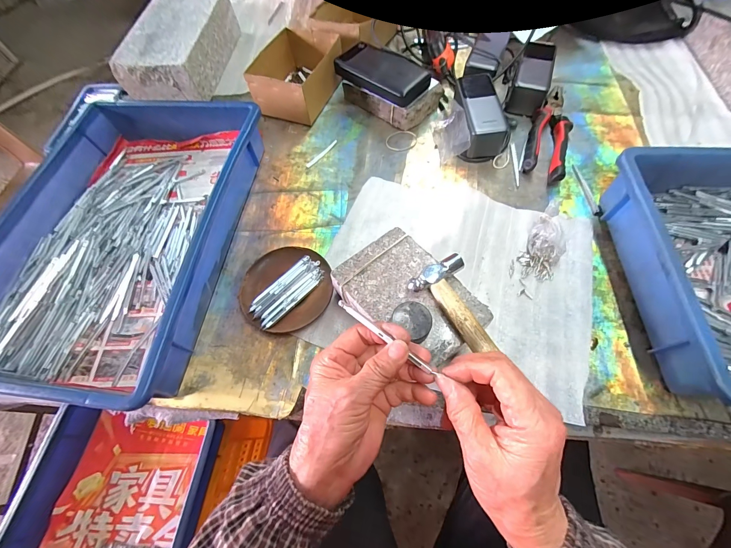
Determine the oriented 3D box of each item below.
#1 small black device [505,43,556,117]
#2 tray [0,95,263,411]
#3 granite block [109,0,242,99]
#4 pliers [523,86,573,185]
[{"bbox_3d":[0.287,-0.339,0.530,0.057,0.050,0.134,21,67,12],"label":"small black device"},{"bbox_3d":[-0.320,-0.064,0.417,0.277,0.078,0.423,4,64,5],"label":"tray"},{"bbox_3d":[-0.353,-0.439,0.592,0.140,0.078,0.246,5,65,5],"label":"granite block"},{"bbox_3d":[0.298,-0.231,0.495,0.059,0.027,0.215,21,67,12],"label":"pliers"}]

